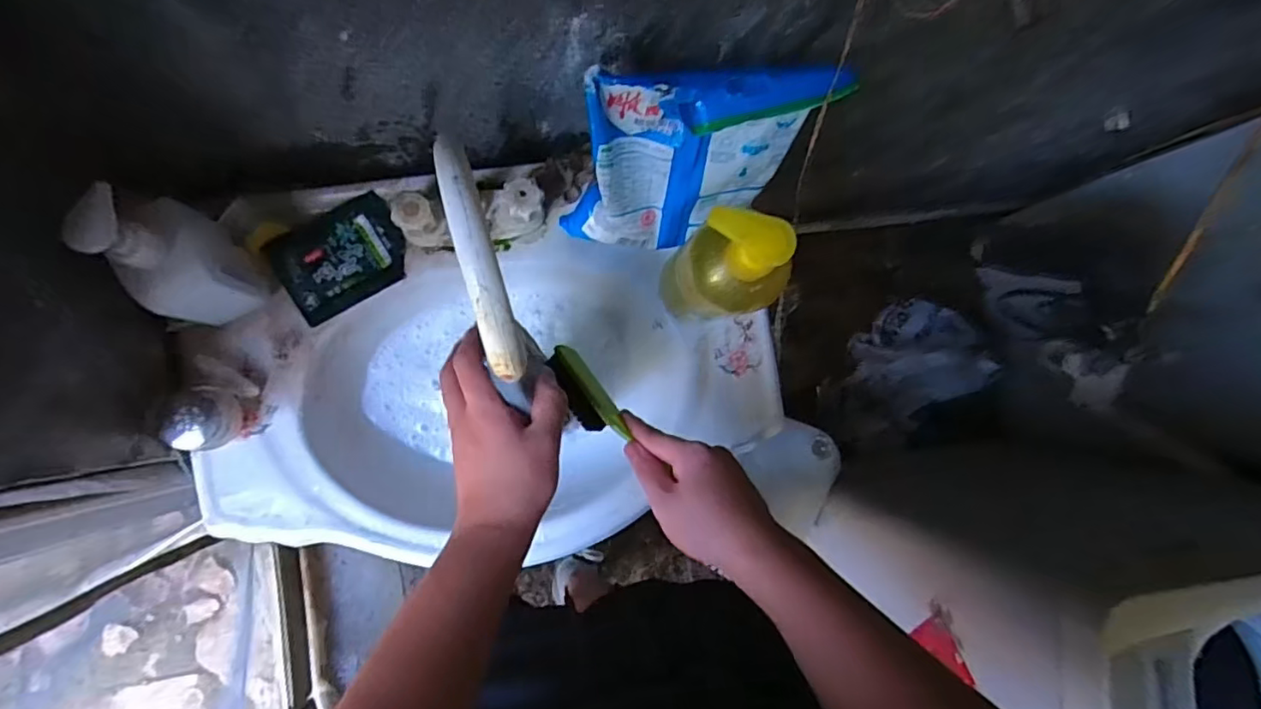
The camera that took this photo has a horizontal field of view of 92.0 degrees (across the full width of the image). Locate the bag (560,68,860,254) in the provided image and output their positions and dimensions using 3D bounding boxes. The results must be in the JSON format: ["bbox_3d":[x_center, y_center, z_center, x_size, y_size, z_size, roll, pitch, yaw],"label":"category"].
[{"bbox_3d":[0.046,-0.165,0.545,0.189,0.225,0.094,3,55,-8],"label":"bag"}]

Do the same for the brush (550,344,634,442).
[{"bbox_3d":[-0.039,0.039,0.561,0.036,0.025,0.109,-32,67,-10],"label":"brush"}]

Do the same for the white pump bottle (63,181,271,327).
[{"bbox_3d":[-0.374,-0.077,0.495,0.064,0.174,0.095,-39,92,-9],"label":"white pump bottle"}]

